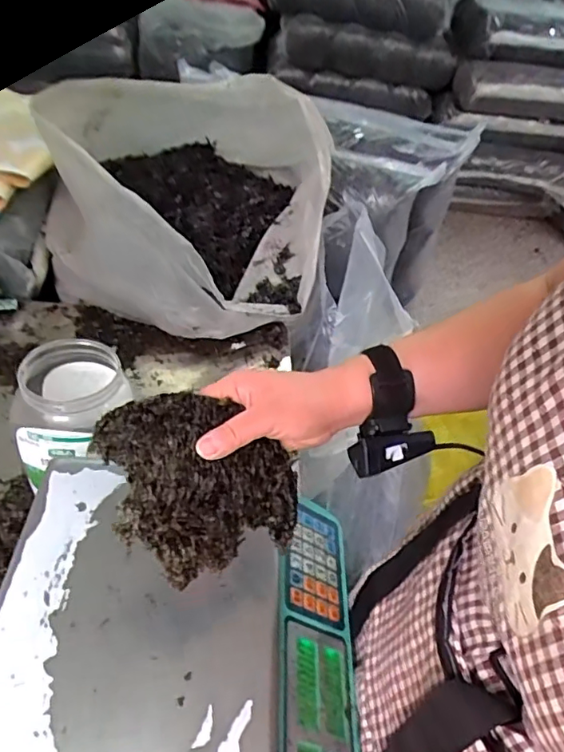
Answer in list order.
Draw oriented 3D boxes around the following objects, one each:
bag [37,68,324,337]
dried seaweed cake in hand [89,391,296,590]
[{"bbox_3d":[-0.193,-0.394,1.161,0.549,0.304,0.677,1,44,-5],"label":"bag"},{"bbox_3d":[-0.058,0.079,0.428,0.150,0.010,0.132,-9,89,-35],"label":"dried seaweed cake in hand"}]

